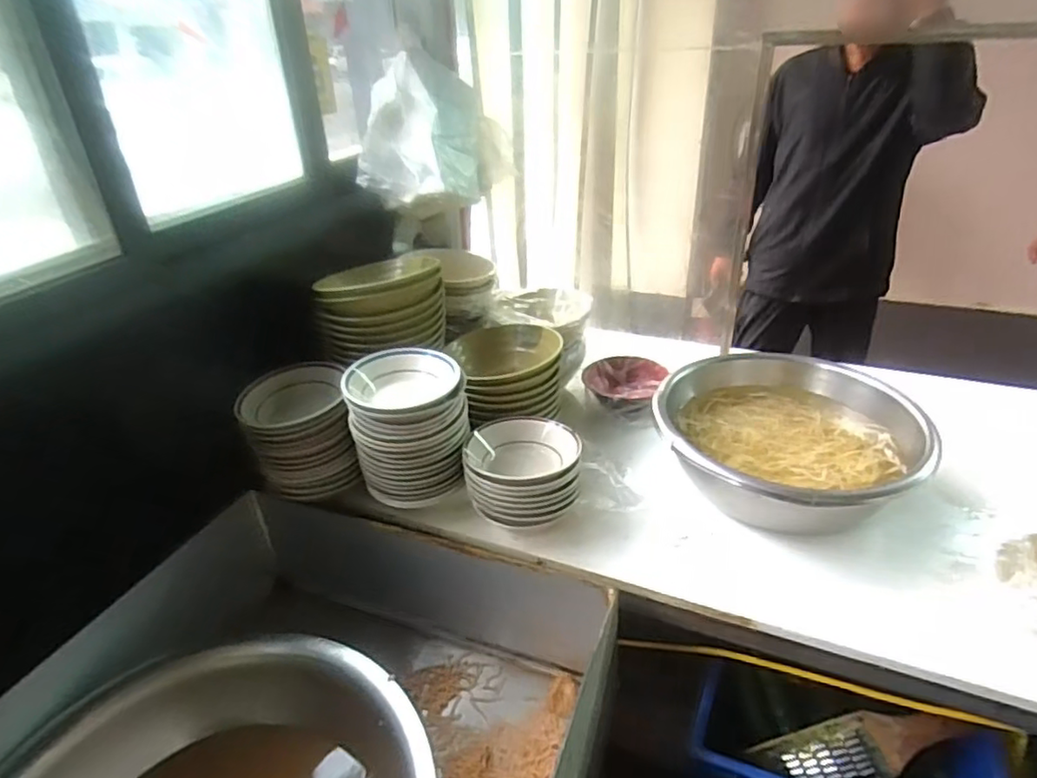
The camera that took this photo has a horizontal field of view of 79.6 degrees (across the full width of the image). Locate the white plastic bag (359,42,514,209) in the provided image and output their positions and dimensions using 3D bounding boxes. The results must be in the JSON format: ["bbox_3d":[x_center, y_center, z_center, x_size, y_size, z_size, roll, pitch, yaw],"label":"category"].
[{"bbox_3d":[-0.155,-0.455,1.114,0.267,0.226,0.138,-5,30,-4],"label":"white plastic bag"}]

